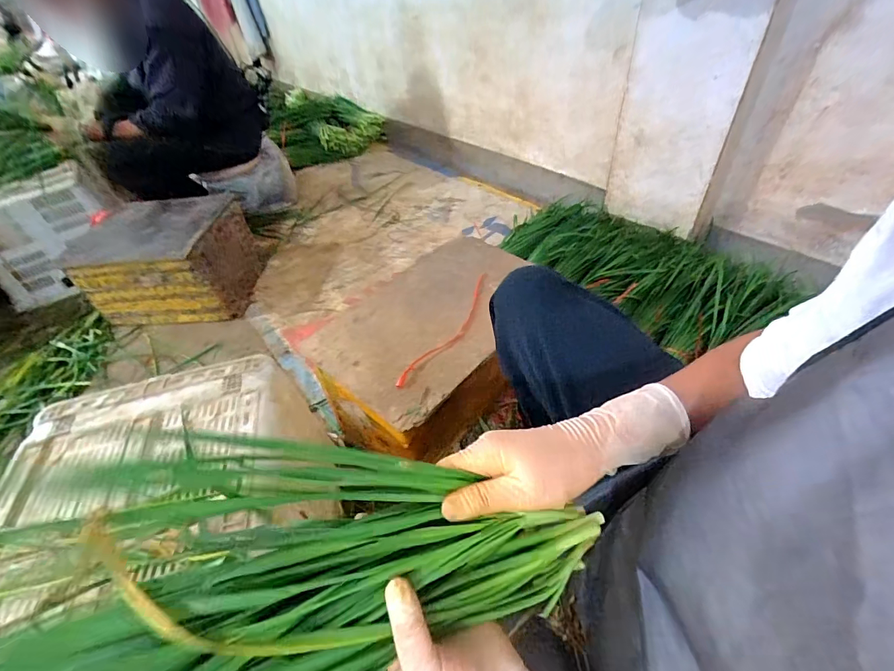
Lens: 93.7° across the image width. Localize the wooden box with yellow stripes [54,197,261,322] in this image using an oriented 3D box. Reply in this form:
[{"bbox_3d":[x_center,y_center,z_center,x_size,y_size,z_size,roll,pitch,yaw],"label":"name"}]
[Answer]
[{"bbox_3d":[-0.892,-0.252,1.364,0.446,0.273,0.341,-4,45,2],"label":"wooden box with yellow stripes"}]

